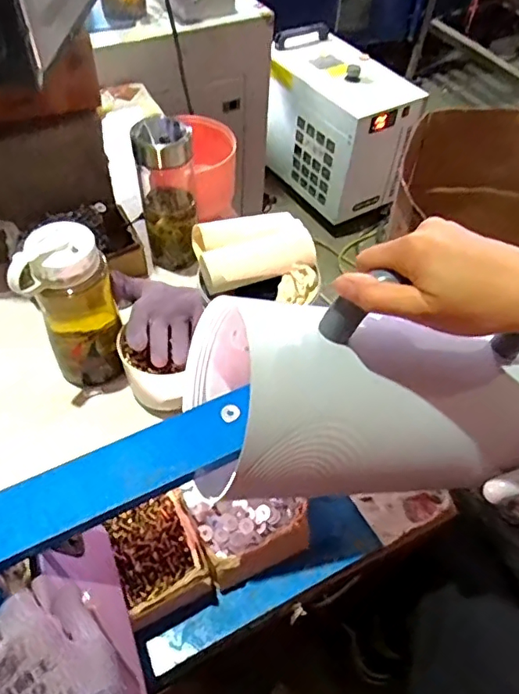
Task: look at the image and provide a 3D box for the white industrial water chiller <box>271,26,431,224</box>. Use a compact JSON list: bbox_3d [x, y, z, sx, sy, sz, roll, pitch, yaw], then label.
[{"bbox_3d":[0.243,-0.732,1.815,0.278,0.391,0.489,-33,60,-25],"label":"white industrial water chiller"}]

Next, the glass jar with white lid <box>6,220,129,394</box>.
[{"bbox_3d":[-0.196,-0.038,0.589,0.088,0.180,0.084,-6,53,-8],"label":"glass jar with white lid"}]

